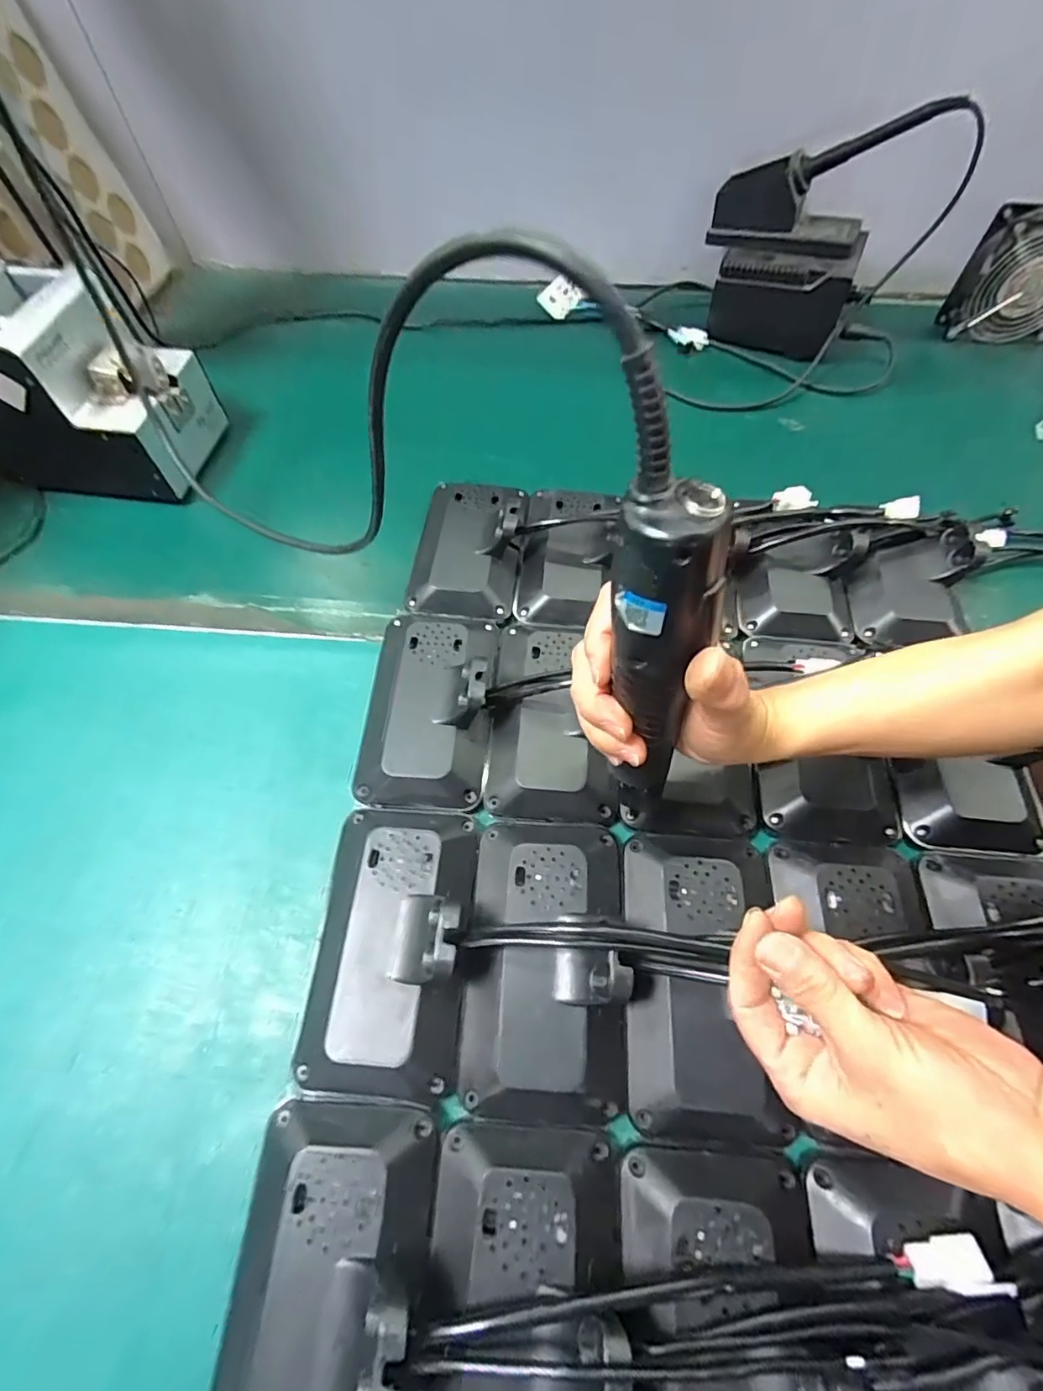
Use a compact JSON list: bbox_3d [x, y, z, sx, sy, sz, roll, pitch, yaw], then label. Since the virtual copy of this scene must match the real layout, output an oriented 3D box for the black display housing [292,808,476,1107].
[{"bbox_3d":[-0.081,0.141,0.324,0.092,0.049,0.157,4,61,2],"label":"black display housing"}]

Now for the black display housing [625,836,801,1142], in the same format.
[{"bbox_3d":[0.106,0.158,0.320,0.086,0.023,0.156,4,61,3],"label":"black display housing"}]

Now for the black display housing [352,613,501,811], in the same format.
[{"bbox_3d":[-0.067,-0.001,0.402,0.096,0.046,0.158,3,61,2],"label":"black display housing"}]

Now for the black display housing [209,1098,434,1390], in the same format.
[{"bbox_3d":[-0.093,0.281,0.244,0.098,0.045,0.155,3,61,2],"label":"black display housing"}]

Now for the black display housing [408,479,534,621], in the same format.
[{"bbox_3d":[-0.045,-0.141,0.480,0.096,0.040,0.156,5,61,4],"label":"black display housing"}]

